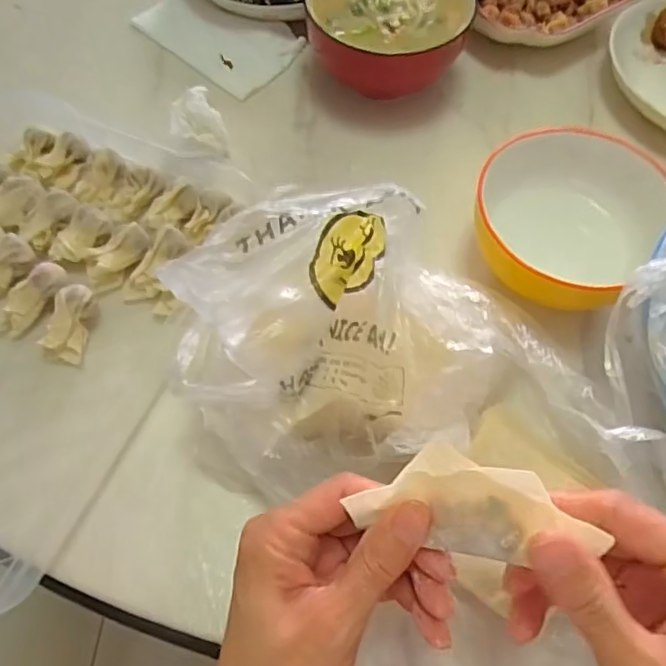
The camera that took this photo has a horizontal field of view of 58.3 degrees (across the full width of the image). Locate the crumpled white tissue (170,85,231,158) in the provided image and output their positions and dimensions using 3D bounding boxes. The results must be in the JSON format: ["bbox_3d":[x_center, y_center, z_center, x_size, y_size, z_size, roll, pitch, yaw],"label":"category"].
[{"bbox_3d":[-0.102,-0.158,0.455,0.038,0.023,0.059,-12,64,-7],"label":"crumpled white tissue"}]

